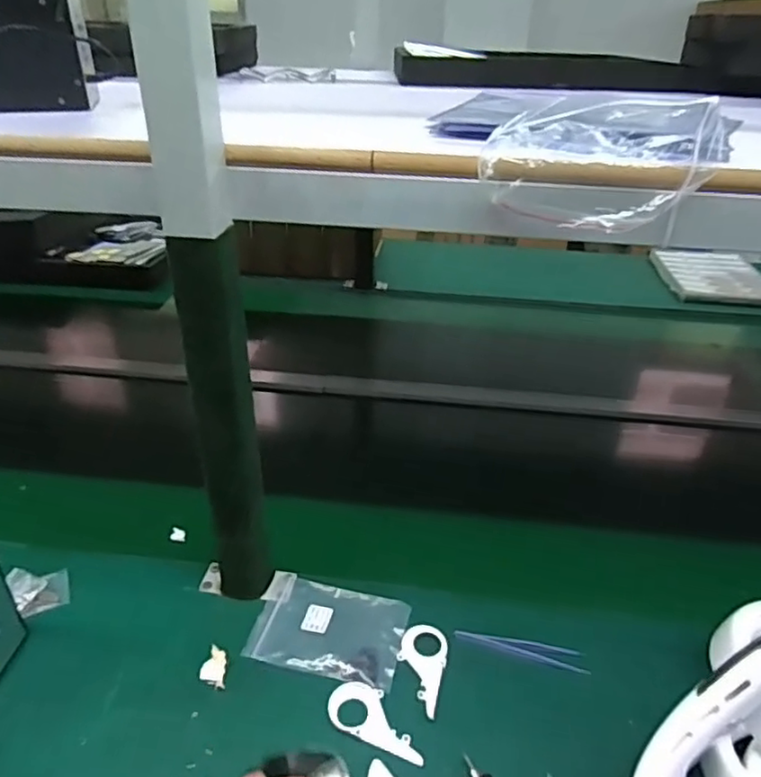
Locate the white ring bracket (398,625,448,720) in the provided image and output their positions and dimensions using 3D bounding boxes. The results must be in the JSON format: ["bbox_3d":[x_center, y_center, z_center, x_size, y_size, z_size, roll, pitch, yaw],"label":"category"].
[{"bbox_3d":[0.038,0.267,0.584,0.046,0.004,0.090,9,32,12],"label":"white ring bracket"}]

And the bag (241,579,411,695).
[{"bbox_3d":[-0.052,0.245,0.621,0.148,0.007,0.100,8,32,11],"label":"bag"}]

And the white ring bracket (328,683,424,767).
[{"bbox_3d":[-0.001,0.295,0.544,0.094,0.004,0.049,14,34,19],"label":"white ring bracket"}]

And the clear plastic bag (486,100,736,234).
[{"bbox_3d":[0.156,-0.162,0.432,0.154,0.080,0.052,10,33,13],"label":"clear plastic bag"}]

